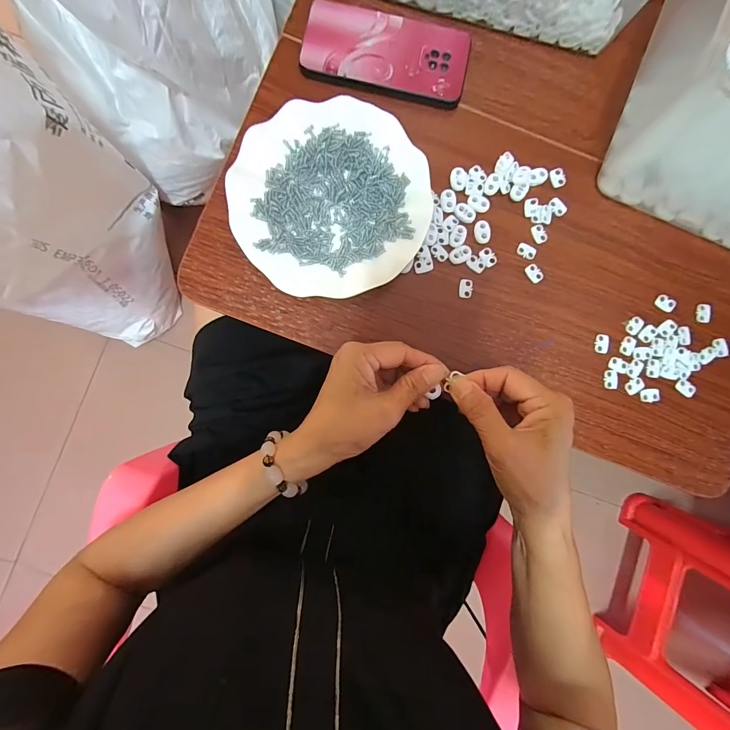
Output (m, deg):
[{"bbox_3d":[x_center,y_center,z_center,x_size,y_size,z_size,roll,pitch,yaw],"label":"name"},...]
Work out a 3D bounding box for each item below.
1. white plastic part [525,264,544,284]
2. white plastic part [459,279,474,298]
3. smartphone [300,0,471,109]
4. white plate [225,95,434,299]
[{"bbox_3d":[0.170,-0.092,0.343,0.014,0.004,0.019,-36,91,0],"label":"white plastic part"},{"bbox_3d":[0.101,-0.076,0.340,0.014,0.004,0.019,10,90,-1],"label":"white plastic part"},{"bbox_3d":[0.021,-0.313,0.345,0.162,0.012,0.083,10,90,-1],"label":"smartphone"},{"bbox_3d":[-0.032,-0.157,0.326,0.178,0.026,0.180,0,91,0],"label":"white plate"}]

